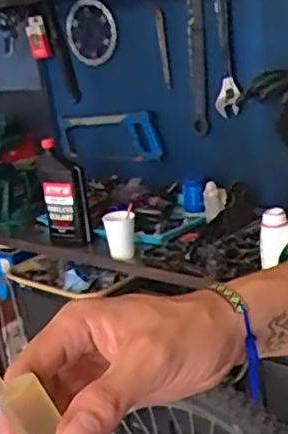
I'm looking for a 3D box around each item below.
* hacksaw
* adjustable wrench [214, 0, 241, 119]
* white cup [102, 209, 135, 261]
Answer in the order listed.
[{"bbox_3d":[-0.114,-0.248,1.864,0.454,0.143,0.031,6,3,38],"label":"hacksaw"},{"bbox_3d":[0.202,-0.399,1.477,0.068,0.306,0.015,8,17,37],"label":"adjustable wrench"},{"bbox_3d":[-0.053,0.040,1.368,0.068,0.104,0.065,-7,17,2],"label":"white cup"}]

